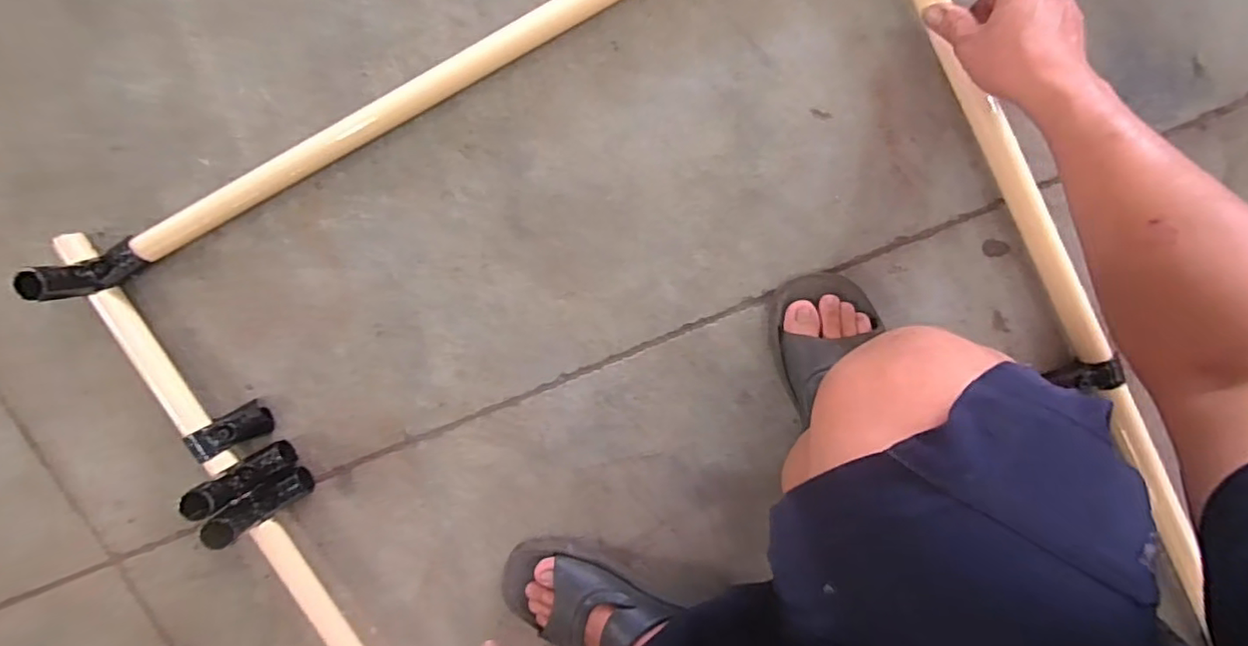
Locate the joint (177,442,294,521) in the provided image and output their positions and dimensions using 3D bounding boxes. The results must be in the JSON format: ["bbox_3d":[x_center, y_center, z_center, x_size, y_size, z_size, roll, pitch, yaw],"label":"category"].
[{"bbox_3d":[-0.397,0.162,0.607,0.106,0.036,0.032,-35,98,-36],"label":"joint"}]

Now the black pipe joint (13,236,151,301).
[{"bbox_3d":[-0.516,-0.049,0.558,0.041,0.092,0.032,-28,97,33],"label":"black pipe joint"}]

